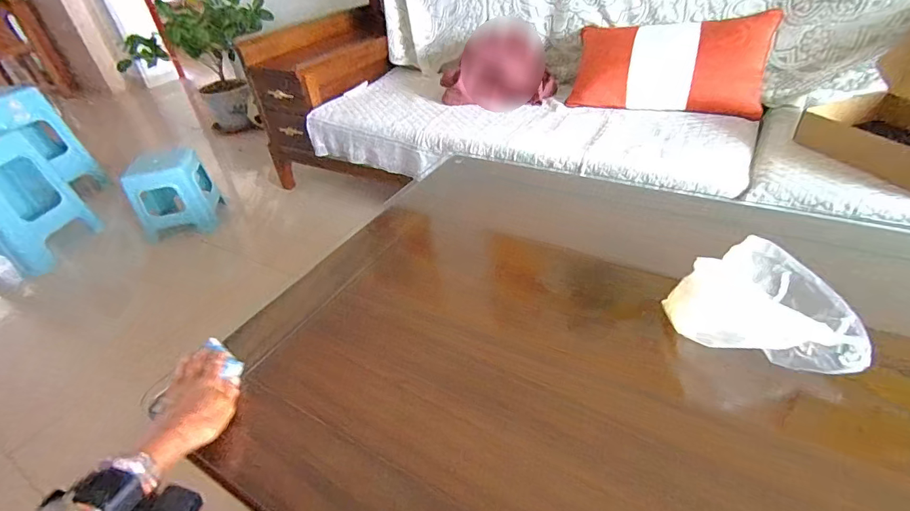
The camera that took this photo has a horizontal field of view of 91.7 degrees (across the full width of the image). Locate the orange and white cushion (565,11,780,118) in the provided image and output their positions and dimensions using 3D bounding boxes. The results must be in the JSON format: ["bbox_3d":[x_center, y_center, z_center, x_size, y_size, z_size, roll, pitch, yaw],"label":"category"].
[{"bbox_3d":[0.663,-0.592,1.396,0.556,0.295,0.099,9,6,24],"label":"orange and white cushion"}]

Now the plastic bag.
[{"bbox_3d":[0.364,0.053,0.535,0.193,0.071,0.150,6,40,16],"label":"plastic bag"}]

